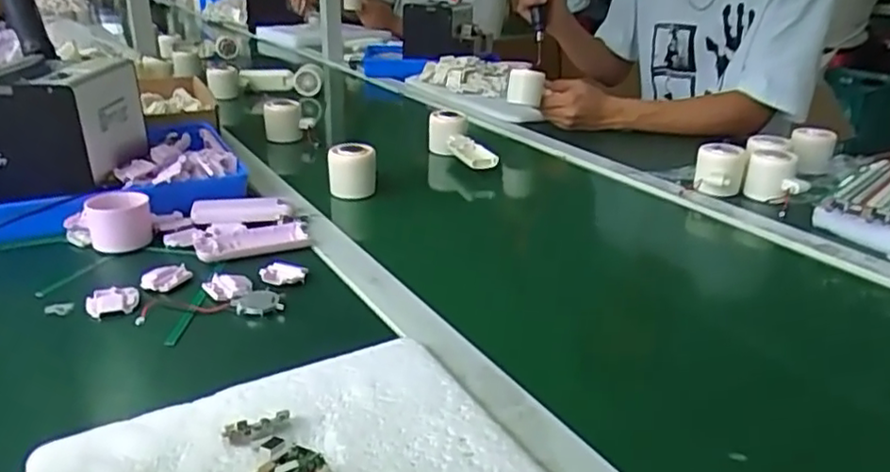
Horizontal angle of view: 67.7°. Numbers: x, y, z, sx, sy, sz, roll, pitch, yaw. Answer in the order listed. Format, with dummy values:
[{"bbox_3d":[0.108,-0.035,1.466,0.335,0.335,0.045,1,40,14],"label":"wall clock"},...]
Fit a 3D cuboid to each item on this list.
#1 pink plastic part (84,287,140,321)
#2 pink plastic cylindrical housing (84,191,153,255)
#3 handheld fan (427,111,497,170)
[{"bbox_3d":[-0.276,0.054,0.551,0.040,0.011,0.033,-11,26,-27],"label":"pink plastic part"},{"bbox_3d":[-0.323,-0.015,0.659,0.059,0.047,0.052,-9,25,-23],"label":"pink plastic cylindrical housing"},{"bbox_3d":[0.022,-0.139,0.965,0.062,0.052,0.167,-6,24,-14],"label":"handheld fan"}]

